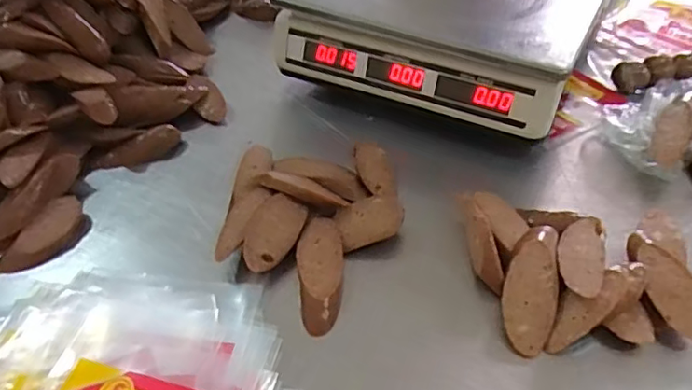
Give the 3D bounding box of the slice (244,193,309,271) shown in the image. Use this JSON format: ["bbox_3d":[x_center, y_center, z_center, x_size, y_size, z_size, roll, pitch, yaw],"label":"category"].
[{"bbox_3d":[-0.062,0.031,0.489,0.040,0.014,0.072,32,59,-10],"label":"slice"}]

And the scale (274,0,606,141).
[{"bbox_3d":[0.110,-0.195,0.659,0.316,0.120,0.249,20,49,22],"label":"scale"}]

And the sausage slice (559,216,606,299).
[{"bbox_3d":[0.188,0.047,0.457,0.034,0.006,0.087,3,37,21],"label":"sausage slice"}]

